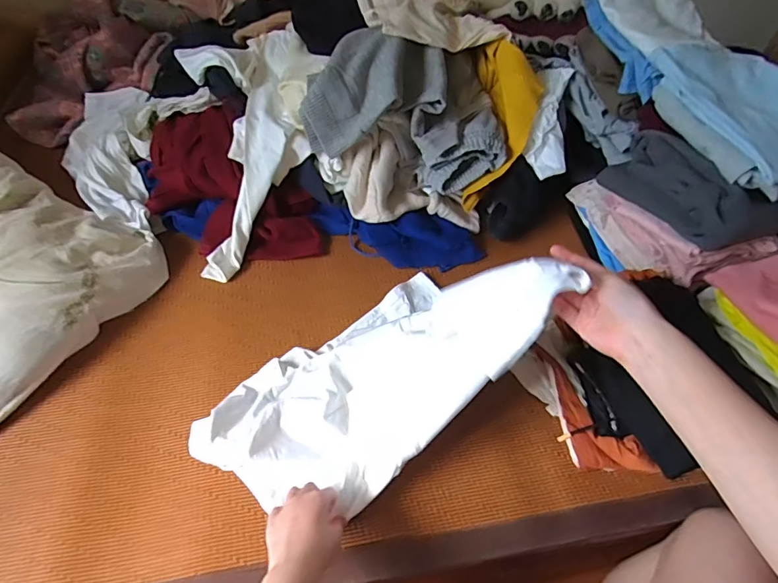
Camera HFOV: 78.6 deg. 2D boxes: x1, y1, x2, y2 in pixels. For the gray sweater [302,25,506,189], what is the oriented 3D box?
[{"bbox_3d":[0.038,-0.333,0.907,0.377,0.209,0.176,2,49,-4],"label":"gray sweater"}]

